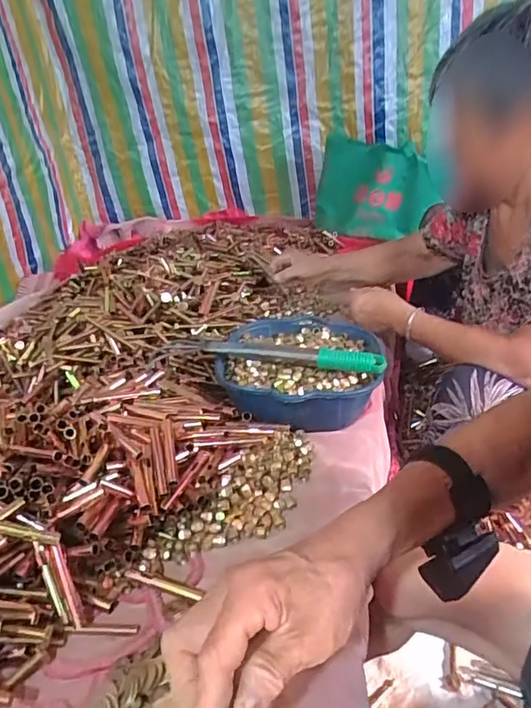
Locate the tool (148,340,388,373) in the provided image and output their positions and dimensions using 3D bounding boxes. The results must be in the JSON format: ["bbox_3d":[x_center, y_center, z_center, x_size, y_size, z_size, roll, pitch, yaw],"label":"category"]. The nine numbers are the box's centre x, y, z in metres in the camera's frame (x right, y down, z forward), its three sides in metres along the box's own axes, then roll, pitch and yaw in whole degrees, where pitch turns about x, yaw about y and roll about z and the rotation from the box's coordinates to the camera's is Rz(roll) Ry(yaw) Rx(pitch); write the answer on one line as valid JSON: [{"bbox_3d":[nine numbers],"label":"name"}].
[{"bbox_3d":[-0.004,0.005,0.713,0.330,0.038,0.022,1,28,16],"label":"tool"}]

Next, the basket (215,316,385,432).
[{"bbox_3d":[0.059,0.020,0.752,0.260,0.079,0.244,-6,27,3],"label":"basket"}]

